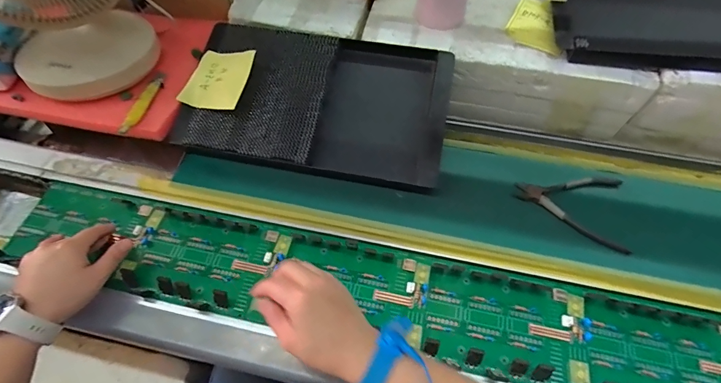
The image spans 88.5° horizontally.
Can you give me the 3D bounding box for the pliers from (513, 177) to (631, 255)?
[{"bbox_3d":[0.280,0.015,0.493,0.134,0.018,0.113,13,61,8],"label":"pliers"}]

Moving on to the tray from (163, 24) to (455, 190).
[{"bbox_3d":[-0.064,-0.140,0.543,0.372,0.058,0.230,8,61,5],"label":"tray"}]

